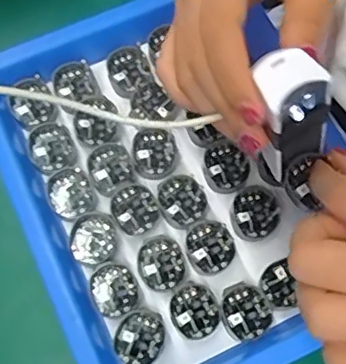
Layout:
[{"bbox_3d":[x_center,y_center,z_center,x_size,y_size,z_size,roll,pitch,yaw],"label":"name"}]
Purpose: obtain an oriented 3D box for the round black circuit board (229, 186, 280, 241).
[{"bbox_3d":[0.045,0.018,0.319,0.026,0.010,0.028,-1,69,1],"label":"round black circuit board"}]

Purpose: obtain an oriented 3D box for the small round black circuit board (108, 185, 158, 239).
[{"bbox_3d":[-0.021,0.015,0.311,0.024,0.007,0.025,-38,73,-12],"label":"small round black circuit board"}]

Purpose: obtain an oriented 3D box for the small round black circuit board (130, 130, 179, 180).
[{"bbox_3d":[-0.010,-0.017,0.324,0.027,0.004,0.025,-1,69,1],"label":"small round black circuit board"}]

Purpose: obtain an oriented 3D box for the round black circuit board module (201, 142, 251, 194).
[{"bbox_3d":[0.030,-0.008,0.324,0.025,0.007,0.028,-14,69,-4],"label":"round black circuit board module"}]

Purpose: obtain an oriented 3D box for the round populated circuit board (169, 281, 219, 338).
[{"bbox_3d":[0.011,0.066,0.297,0.024,0.004,0.027,-7,69,-1],"label":"round populated circuit board"}]

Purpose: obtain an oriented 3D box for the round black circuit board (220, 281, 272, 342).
[{"bbox_3d":[0.037,0.067,0.298,0.026,0.004,0.027,1,69,-2],"label":"round black circuit board"}]

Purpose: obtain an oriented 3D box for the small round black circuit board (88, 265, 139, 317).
[{"bbox_3d":[-0.031,0.058,0.303,0.025,0.010,0.025,1,69,-2],"label":"small round black circuit board"}]

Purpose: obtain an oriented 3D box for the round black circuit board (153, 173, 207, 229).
[{"bbox_3d":[0.005,0.010,0.316,0.027,0.004,0.030,-34,72,-11],"label":"round black circuit board"}]

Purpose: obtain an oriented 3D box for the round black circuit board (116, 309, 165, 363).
[{"bbox_3d":[-0.017,0.080,0.292,0.023,0.004,0.028,5,69,4],"label":"round black circuit board"}]

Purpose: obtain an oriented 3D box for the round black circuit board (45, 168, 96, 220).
[{"bbox_3d":[-0.056,0.007,0.320,0.025,0.010,0.028,-36,72,-11],"label":"round black circuit board"}]

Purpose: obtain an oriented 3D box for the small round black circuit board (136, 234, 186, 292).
[{"bbox_3d":[-0.006,0.044,0.308,0.025,0.007,0.029,-21,70,-6],"label":"small round black circuit board"}]

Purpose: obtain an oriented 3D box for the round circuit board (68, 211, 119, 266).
[{"bbox_3d":[-0.043,0.032,0.312,0.024,0.010,0.026,24,70,7],"label":"round circuit board"}]

